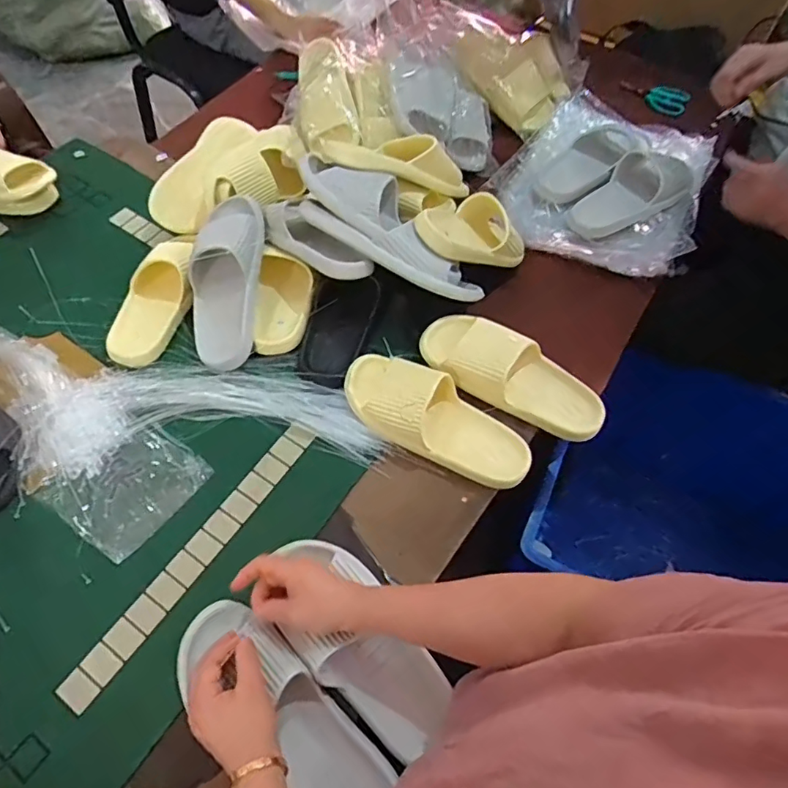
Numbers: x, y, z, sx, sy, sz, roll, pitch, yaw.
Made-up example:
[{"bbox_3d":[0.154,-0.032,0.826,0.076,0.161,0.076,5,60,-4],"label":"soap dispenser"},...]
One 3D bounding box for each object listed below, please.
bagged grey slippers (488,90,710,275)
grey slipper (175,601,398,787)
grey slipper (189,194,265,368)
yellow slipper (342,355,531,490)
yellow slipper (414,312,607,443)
[{"bbox_3d":[0.359,-0.374,0.903,0.318,0.077,0.356,26,61,12],"label":"bagged grey slippers"},{"bbox_3d":[-0.115,0.318,0.525,0.270,0.061,0.092,41,65,18],"label":"grey slipper"},{"bbox_3d":[-0.236,-0.160,0.736,0.094,0.070,0.253,2,88,13],"label":"grey slipper"},{"bbox_3d":[0.055,0.023,0.669,0.253,0.069,0.101,27,61,12],"label":"yellow slipper"},{"bbox_3d":[0.158,-0.026,0.700,0.255,0.058,0.101,30,62,14],"label":"yellow slipper"}]

